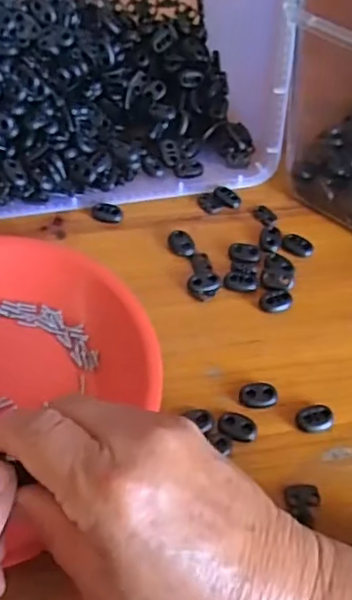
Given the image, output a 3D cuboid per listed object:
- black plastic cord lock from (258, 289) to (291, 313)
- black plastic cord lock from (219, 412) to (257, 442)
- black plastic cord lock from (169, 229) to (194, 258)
[{"bbox_3d":[0.064,0.000,0.407,0.021,0.005,0.015,-15,58,-14],"label":"black plastic cord lock"},{"bbox_3d":[0.035,0.071,0.355,0.022,0.004,0.015,17,56,7],"label":"black plastic cord lock"},{"bbox_3d":[0.004,-0.038,0.432,0.015,0.006,0.021,-19,59,-16],"label":"black plastic cord lock"}]

